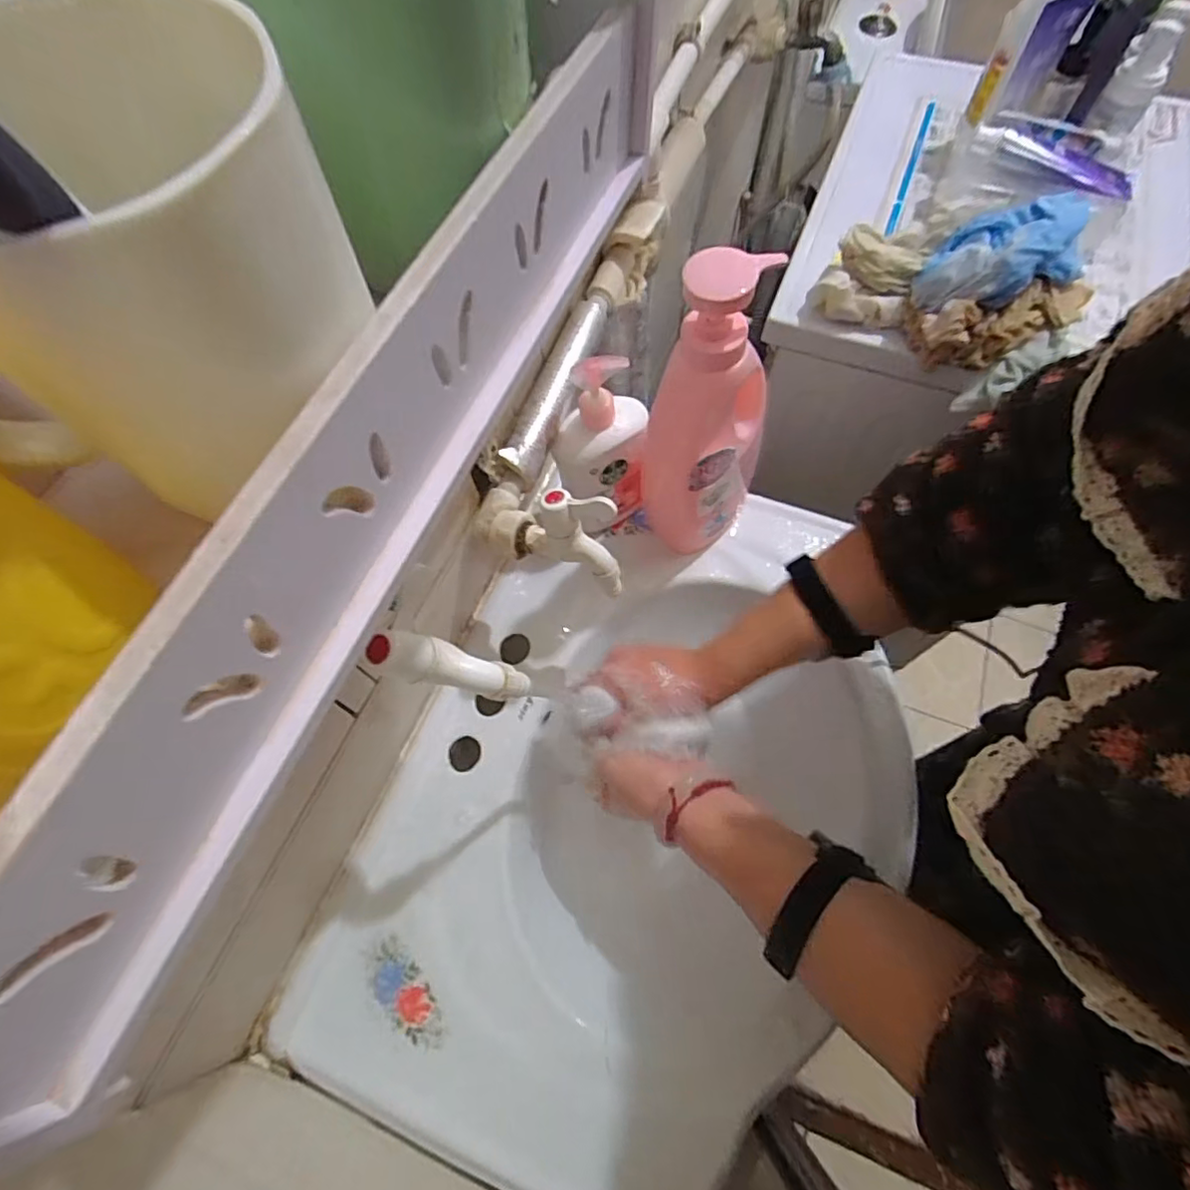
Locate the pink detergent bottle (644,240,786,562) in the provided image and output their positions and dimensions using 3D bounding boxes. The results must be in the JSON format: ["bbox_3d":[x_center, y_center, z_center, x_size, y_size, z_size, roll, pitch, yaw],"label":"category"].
[{"bbox_3d":[0.093,-0.134,0.501,0.093,0.289,0.096,20,67,10],"label":"pink detergent bottle"}]

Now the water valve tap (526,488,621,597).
[{"bbox_3d":[-0.015,-0.045,0.460,0.079,0.086,0.027,22,67,11],"label":"water valve tap"}]

